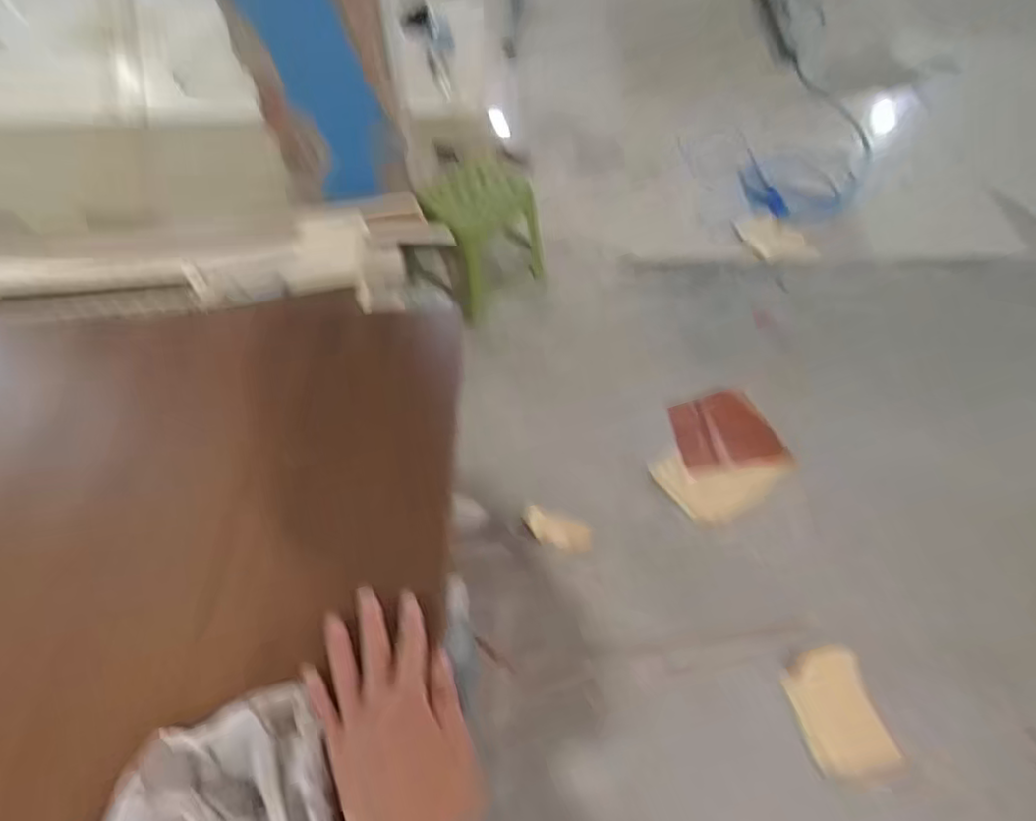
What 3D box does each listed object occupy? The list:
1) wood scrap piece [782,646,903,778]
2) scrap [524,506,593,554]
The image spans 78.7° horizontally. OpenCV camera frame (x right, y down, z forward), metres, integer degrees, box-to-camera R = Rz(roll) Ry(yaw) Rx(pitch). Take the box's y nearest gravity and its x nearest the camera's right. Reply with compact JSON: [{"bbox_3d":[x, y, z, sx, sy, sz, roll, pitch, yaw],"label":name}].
[{"bbox_3d":[0.641,0.608,1.267,0.149,0.029,0.247,-24,83,8],"label":"wood scrap piece"},{"bbox_3d":[0.093,0.286,1.495,0.167,0.012,0.073,21,73,1],"label":"scrap"}]

